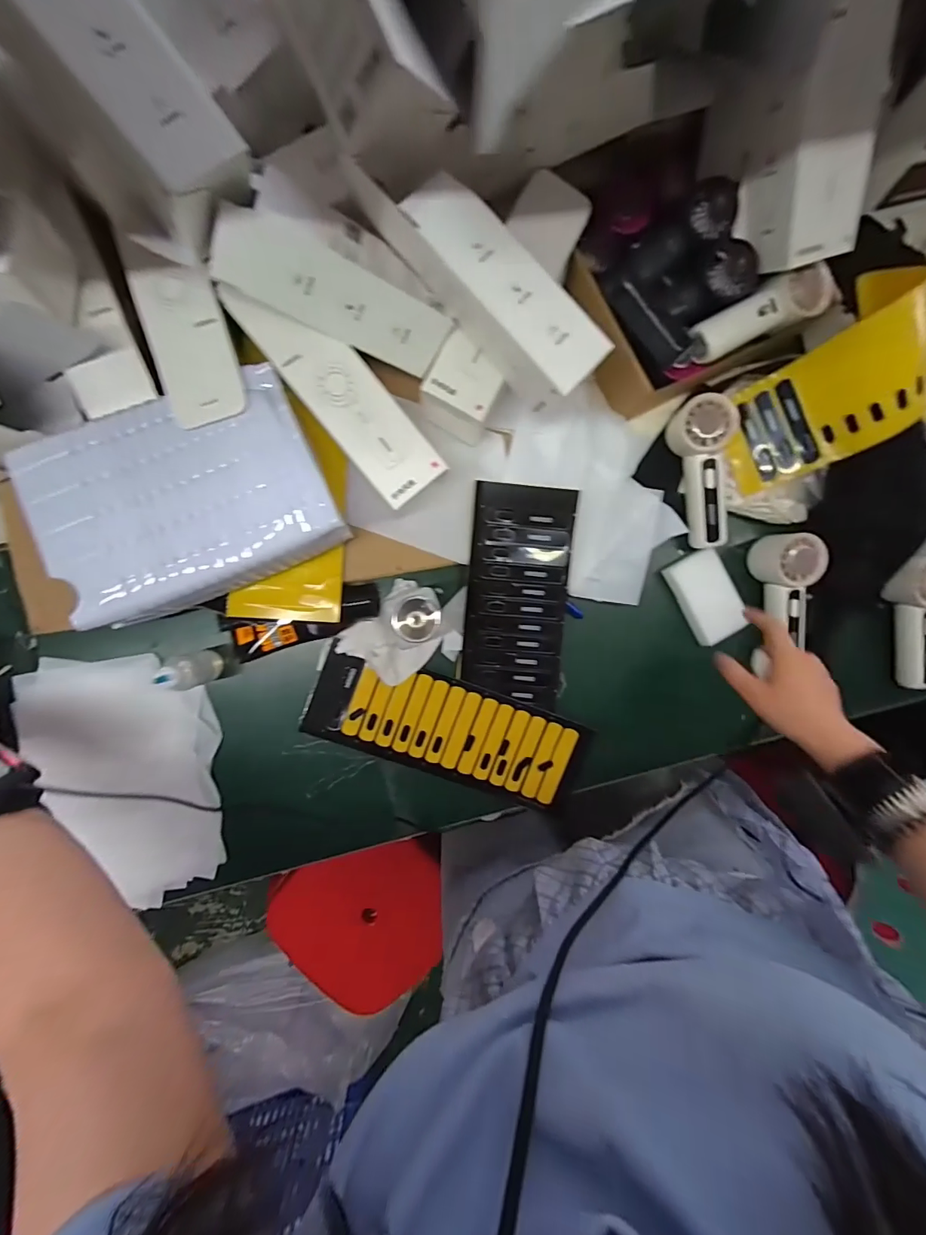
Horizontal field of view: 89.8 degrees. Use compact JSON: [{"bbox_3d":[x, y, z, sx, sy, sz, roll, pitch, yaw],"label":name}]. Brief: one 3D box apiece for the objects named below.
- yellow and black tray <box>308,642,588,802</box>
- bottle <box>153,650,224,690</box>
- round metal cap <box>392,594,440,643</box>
[{"bbox_3d":[-0.014,0.123,0.523,0.307,0.011,0.102,20,89,-5],"label":"yellow and black tray"},{"bbox_3d":[-0.266,0.052,0.451,0.026,0.105,0.032,-17,92,-4],"label":"bottle"},{"bbox_3d":[-0.041,0.001,0.397,0.038,0.012,0.040,0,91,-5],"label":"round metal cap"}]

